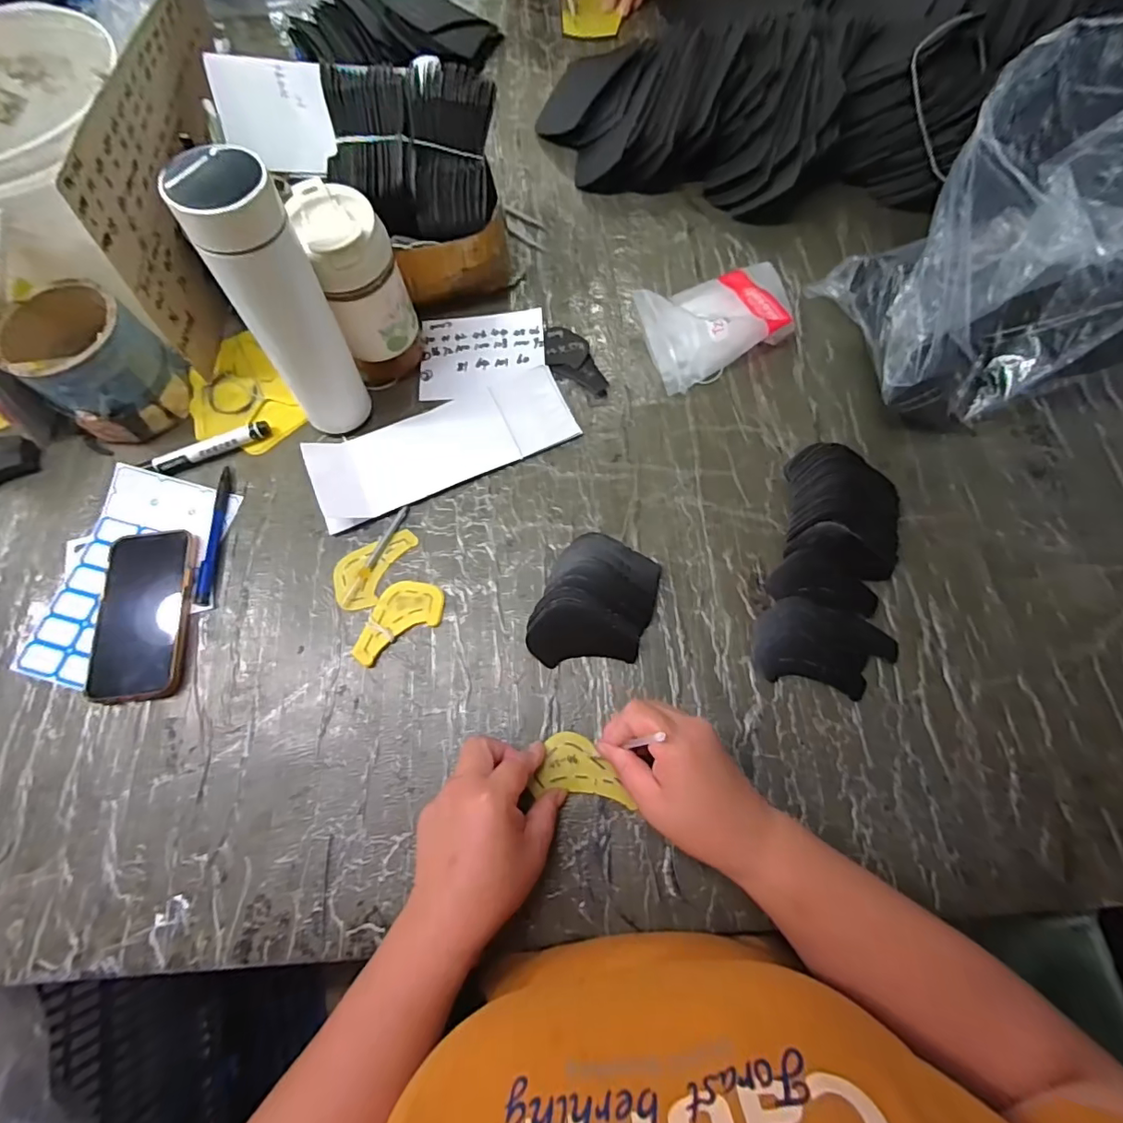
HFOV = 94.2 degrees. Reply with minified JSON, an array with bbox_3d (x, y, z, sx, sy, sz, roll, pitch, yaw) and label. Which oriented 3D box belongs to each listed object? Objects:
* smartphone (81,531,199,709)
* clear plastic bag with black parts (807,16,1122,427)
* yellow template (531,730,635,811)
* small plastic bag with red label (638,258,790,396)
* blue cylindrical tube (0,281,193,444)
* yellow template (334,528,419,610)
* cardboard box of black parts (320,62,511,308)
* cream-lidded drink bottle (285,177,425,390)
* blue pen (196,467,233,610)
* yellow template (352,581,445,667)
[{"bbox_3d":[-0.367,0.044,0.454,0.082,0.014,0.148,-7,68,-1],"label":"smartphone"},{"bbox_3d":[0.394,-0.264,0.442,0.226,0.228,0.190,-11,68,-3],"label":"clear plastic bag with black parts"},{"bbox_3d":[0.016,0.160,0.406,0.073,0.004,0.047,3,68,3],"label":"yellow template"},{"bbox_3d":[0.162,-0.255,0.549,0.158,0.040,0.111,-21,69,-7],"label":"small plastic bag with red label"},{"bbox_3d":[-0.435,-0.186,0.498,0.105,0.097,0.105,-1,68,1],"label":"blue cylindrical tube"},{"bbox_3d":[-0.175,0.002,0.476,0.052,0.004,0.085,25,71,11],"label":"yellow template"},{"bbox_3d":[-0.133,-0.366,0.533,0.147,0.168,0.147,-3,68,1],"label":"cardboard box of black parts"},{"bbox_3d":[-0.181,-0.247,0.490,0.070,0.163,0.075,-22,69,-7],"label":"cream-lidded drink bottle"},{"bbox_3d":[-0.321,-0.025,0.485,0.015,0.005,0.135,-3,68,0],"label":"blue pen"},{"bbox_3d":[-0.144,0.047,0.454,0.085,0.006,0.051,-32,71,-11],"label":"yellow template"}]

